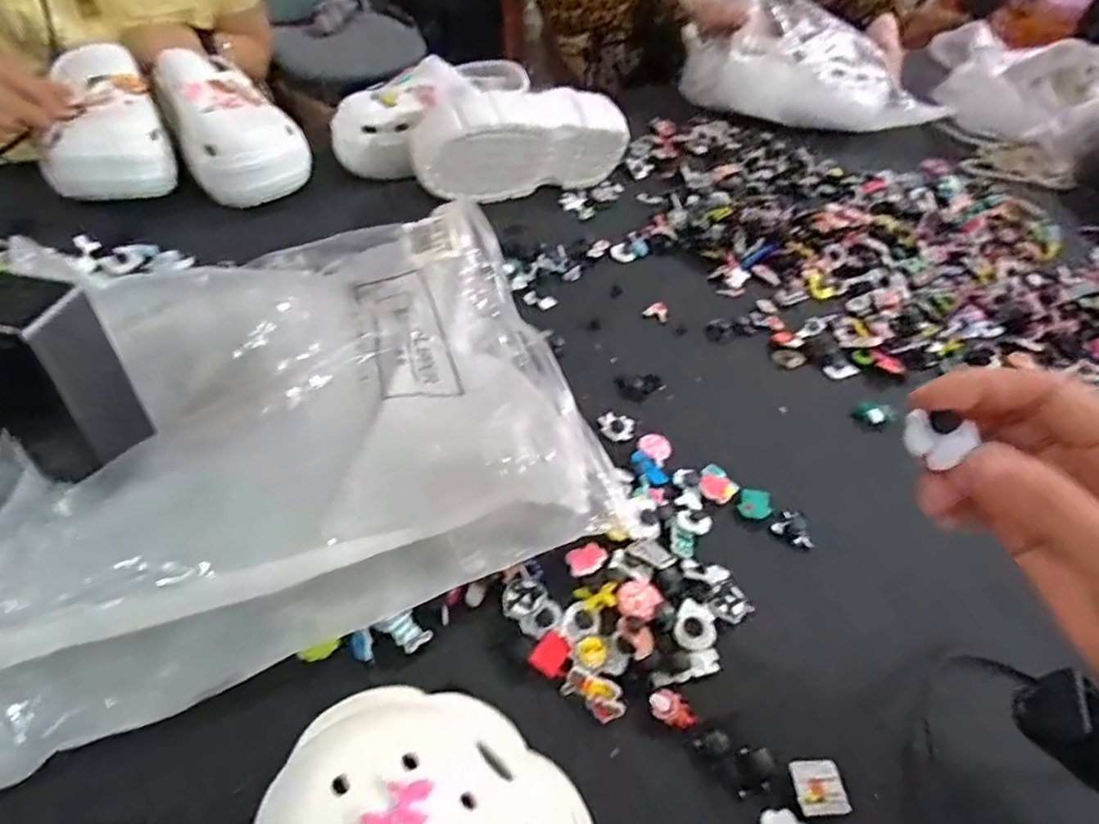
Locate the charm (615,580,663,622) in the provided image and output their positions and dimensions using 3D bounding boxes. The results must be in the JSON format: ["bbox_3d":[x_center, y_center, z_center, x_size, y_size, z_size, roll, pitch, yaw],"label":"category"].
[{"bbox_3d":[0.054,0.112,0.386,0.027,0.006,0.026,3,46,-3],"label":"charm"}]

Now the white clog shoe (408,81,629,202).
[{"bbox_3d":[-0.030,-0.292,0.703,0.237,0.105,0.084,-11,48,-16],"label":"white clog shoe"}]

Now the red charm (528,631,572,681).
[{"bbox_3d":[0.001,0.133,0.354,0.018,0.004,0.024,25,48,17],"label":"red charm"}]

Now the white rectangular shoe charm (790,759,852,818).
[{"bbox_3d":[0.134,0.185,0.319,0.023,0.004,0.025,0,46,-6],"label":"white rectangular shoe charm"}]

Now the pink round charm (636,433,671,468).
[{"bbox_3d":[0.077,0.026,0.473,0.026,0.004,0.028,3,46,-3],"label":"pink round charm"}]

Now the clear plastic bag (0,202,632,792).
[{"bbox_3d":[-0.175,0.000,0.411,0.365,0.079,0.297,-18,50,-22],"label":"clear plastic bag"}]

